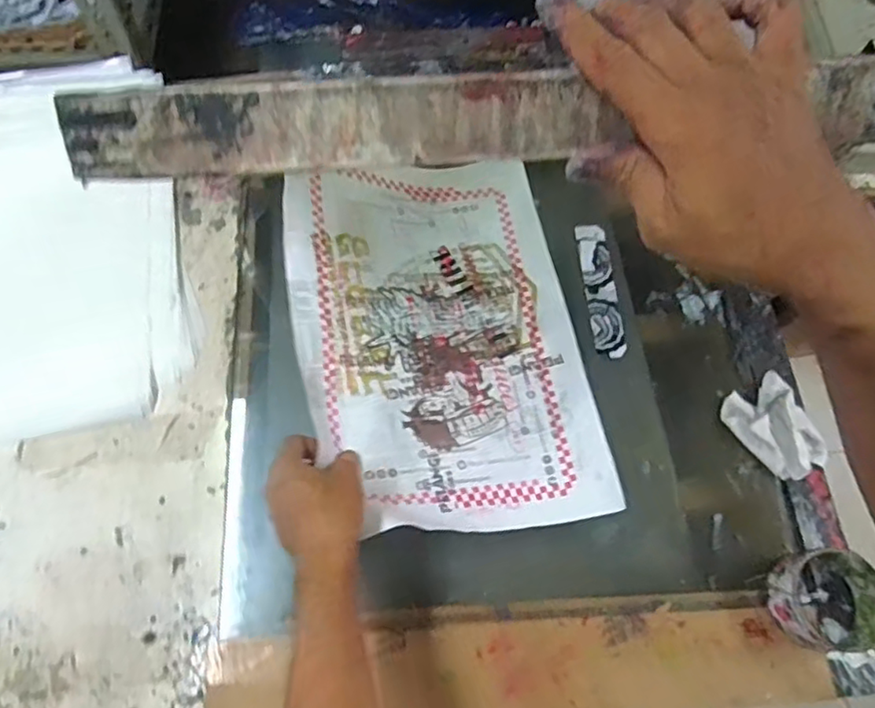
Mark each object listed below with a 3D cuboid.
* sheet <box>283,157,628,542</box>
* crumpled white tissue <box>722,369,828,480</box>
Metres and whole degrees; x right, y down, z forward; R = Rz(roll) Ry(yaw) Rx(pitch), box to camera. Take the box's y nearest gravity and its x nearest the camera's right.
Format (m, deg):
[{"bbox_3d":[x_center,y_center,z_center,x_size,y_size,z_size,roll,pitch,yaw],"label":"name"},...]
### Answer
[{"bbox_3d":[0.007,-0.025,0.613,0.267,0.095,0.386,-10,70,-6],"label":"sheet"},{"bbox_3d":[0.329,0.074,0.611,0.063,0.029,0.098,-18,71,-9],"label":"crumpled white tissue"}]

